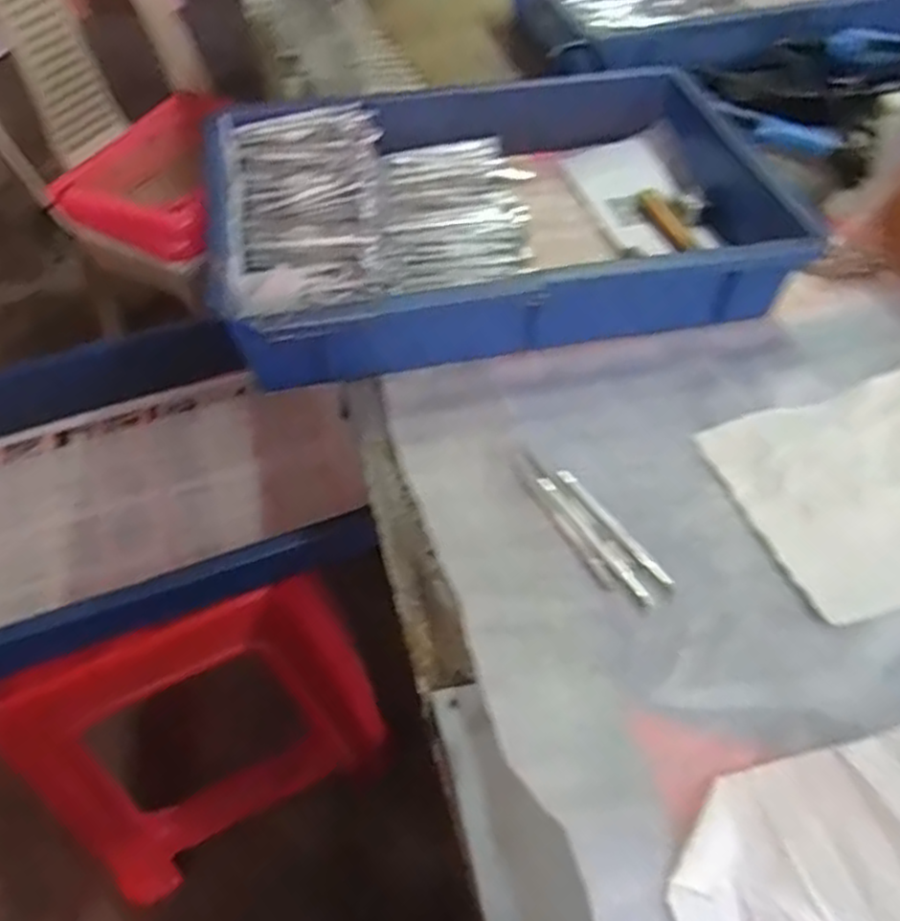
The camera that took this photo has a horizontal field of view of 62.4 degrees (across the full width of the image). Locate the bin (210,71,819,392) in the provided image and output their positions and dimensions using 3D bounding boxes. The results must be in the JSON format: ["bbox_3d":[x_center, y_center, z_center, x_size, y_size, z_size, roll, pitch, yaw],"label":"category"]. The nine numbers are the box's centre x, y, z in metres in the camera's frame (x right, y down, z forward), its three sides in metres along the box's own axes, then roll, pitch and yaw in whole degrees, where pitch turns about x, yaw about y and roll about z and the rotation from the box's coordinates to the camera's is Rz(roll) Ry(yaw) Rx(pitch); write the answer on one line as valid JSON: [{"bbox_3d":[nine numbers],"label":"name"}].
[{"bbox_3d":[0.044,-0.206,0.604,0.443,0.076,0.292,-10,52,-7],"label":"bin"}]

